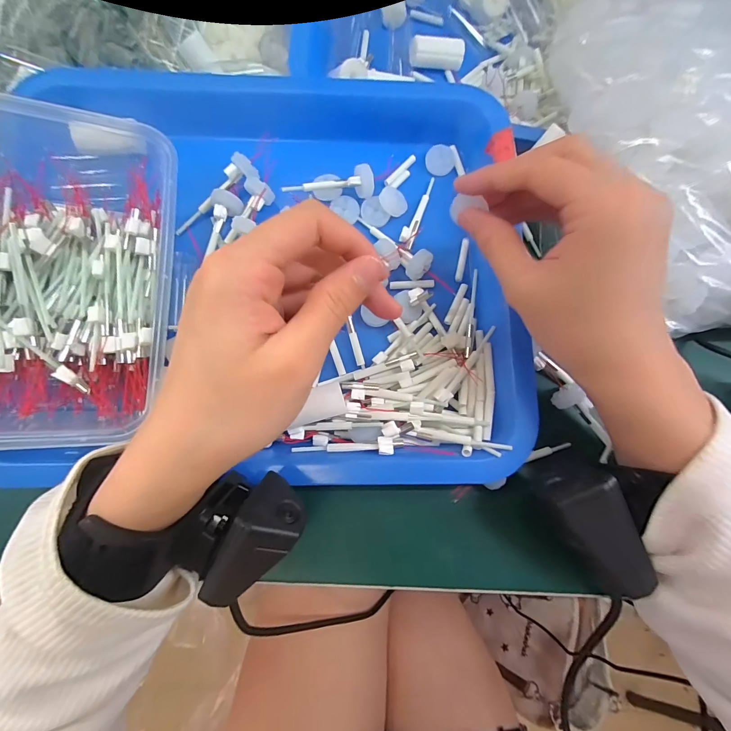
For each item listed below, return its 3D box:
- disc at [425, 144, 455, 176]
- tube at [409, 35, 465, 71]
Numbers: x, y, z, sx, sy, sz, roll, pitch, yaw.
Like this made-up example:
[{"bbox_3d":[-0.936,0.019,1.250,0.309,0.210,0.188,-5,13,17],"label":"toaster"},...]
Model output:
[{"bbox_3d":[0.055,-0.150,0.256,0.021,0.005,0.022,0,91,0],"label":"disc"},{"bbox_3d":[0.058,-0.253,0.281,0.044,0.015,0.015,-4,71,-2],"label":"tube"}]

